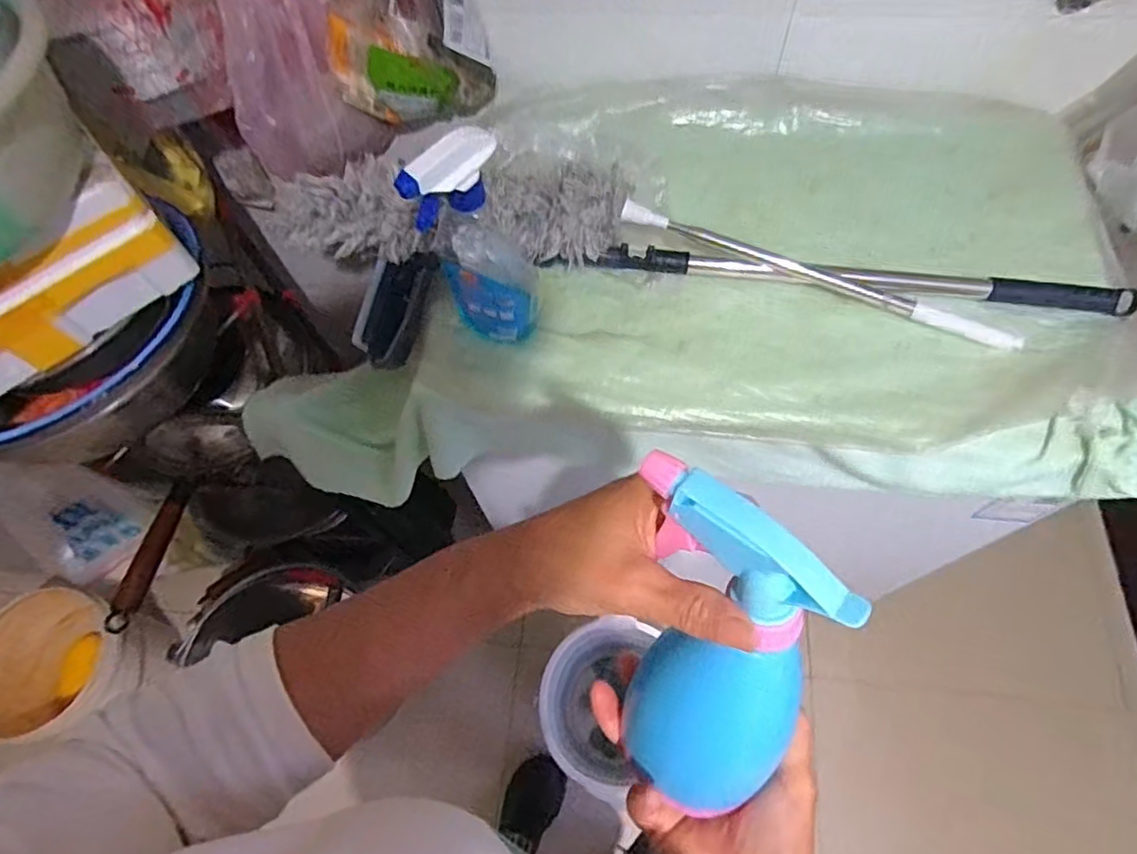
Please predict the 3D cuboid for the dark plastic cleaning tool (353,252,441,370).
[{"bbox_3d":[-0.188,-0.137,0.691,0.054,0.065,0.139,9,65,7],"label":"dark plastic cleaning tool"}]

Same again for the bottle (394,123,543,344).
[{"bbox_3d":[-0.080,-0.162,0.561,0.088,0.232,0.063,-15,64,-5],"label":"bottle"}]

